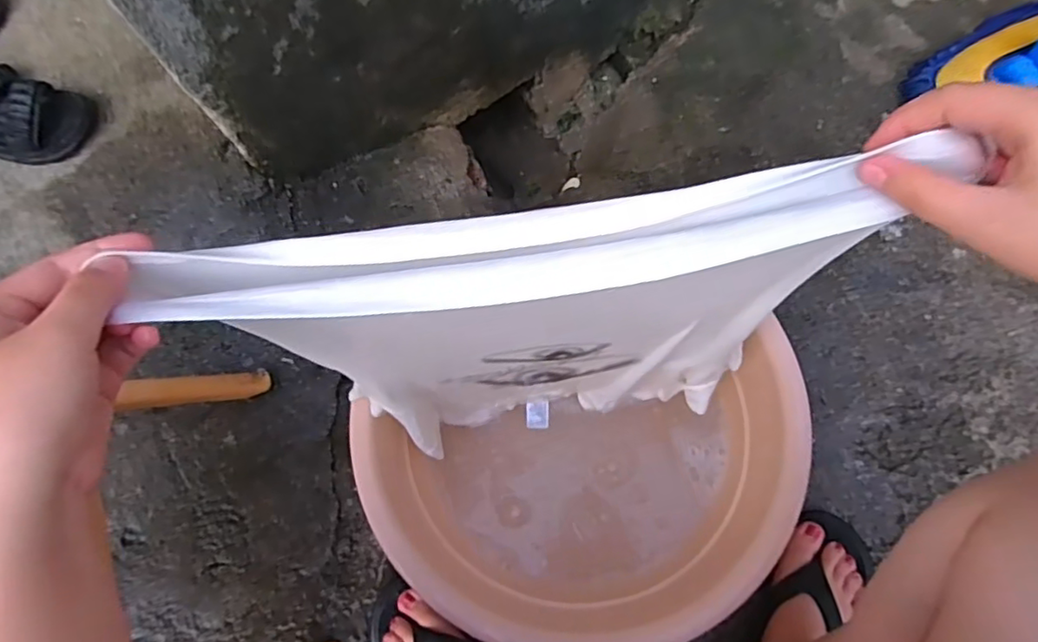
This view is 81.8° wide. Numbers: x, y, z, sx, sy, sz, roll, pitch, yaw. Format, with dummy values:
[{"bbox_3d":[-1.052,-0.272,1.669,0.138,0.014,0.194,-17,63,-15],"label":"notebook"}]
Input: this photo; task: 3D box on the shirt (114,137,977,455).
[{"bbox_3d":[0.015,0.025,0.485,0.379,0.460,0.073,-8,72,-2],"label":"shirt"}]

